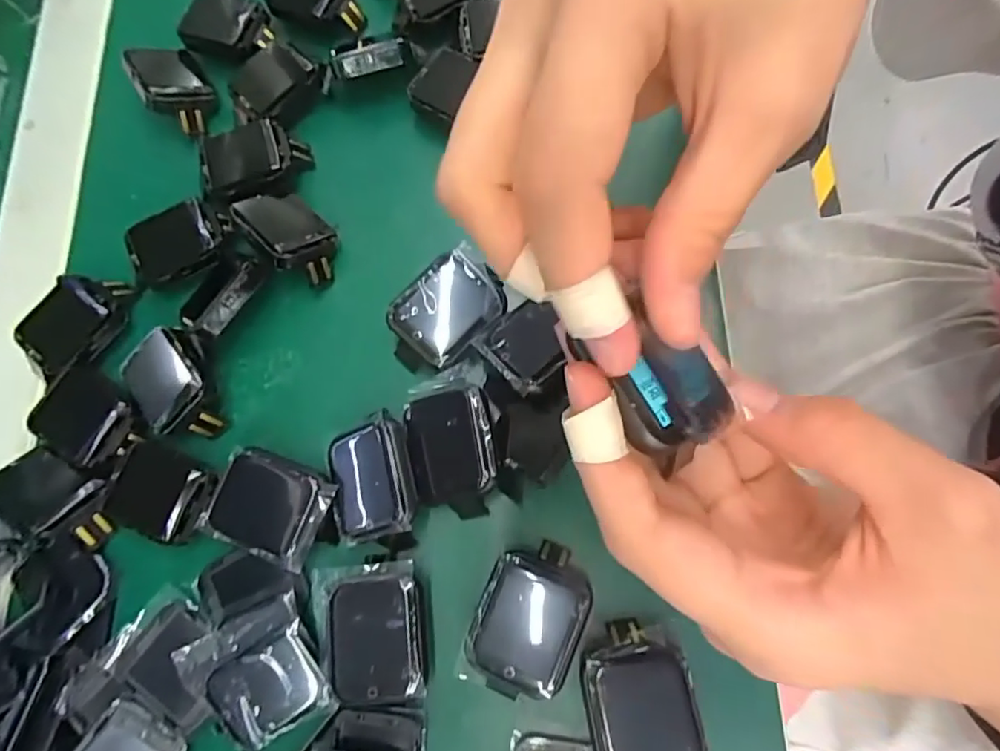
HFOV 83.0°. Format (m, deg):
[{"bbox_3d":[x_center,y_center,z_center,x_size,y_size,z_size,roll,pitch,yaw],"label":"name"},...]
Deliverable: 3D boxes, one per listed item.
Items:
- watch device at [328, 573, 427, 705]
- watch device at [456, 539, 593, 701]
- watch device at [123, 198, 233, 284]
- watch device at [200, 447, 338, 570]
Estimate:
[{"bbox_3d":[-0.044,0.094,0.203,0.033,0.013,0.041,-8,75,3],"label":"watch device"},{"bbox_3d":[0.011,0.086,0.204,0.035,0.020,0.051,21,78,10],"label":"watch device"},{"bbox_3d":[-0.143,-0.060,0.252,0.044,0.008,0.031,-24,74,-1],"label":"watch device"},{"bbox_3d":[-0.087,0.050,0.218,0.047,0.012,0.035,18,77,10],"label":"watch device"}]

